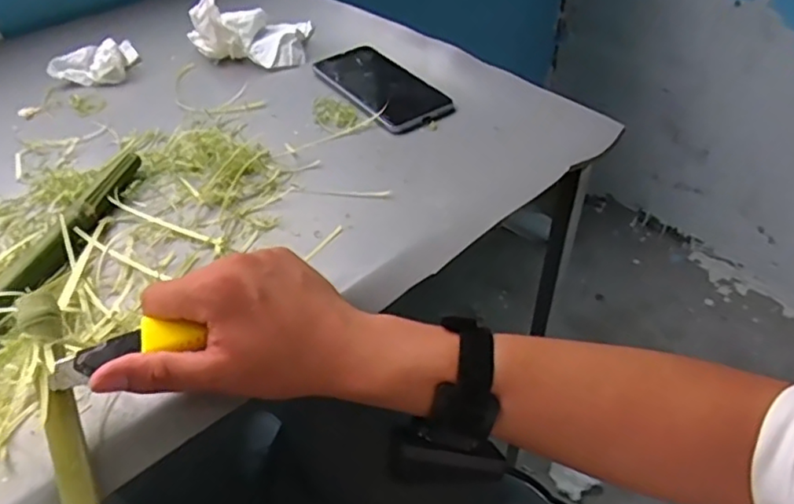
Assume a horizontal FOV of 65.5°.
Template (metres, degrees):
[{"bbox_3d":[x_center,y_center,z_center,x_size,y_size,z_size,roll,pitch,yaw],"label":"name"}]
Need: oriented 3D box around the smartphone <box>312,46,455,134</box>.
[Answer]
[{"bbox_3d":[-0.018,-0.174,0.638,0.081,0.006,0.166,-24,47,-22],"label":"smartphone"}]

